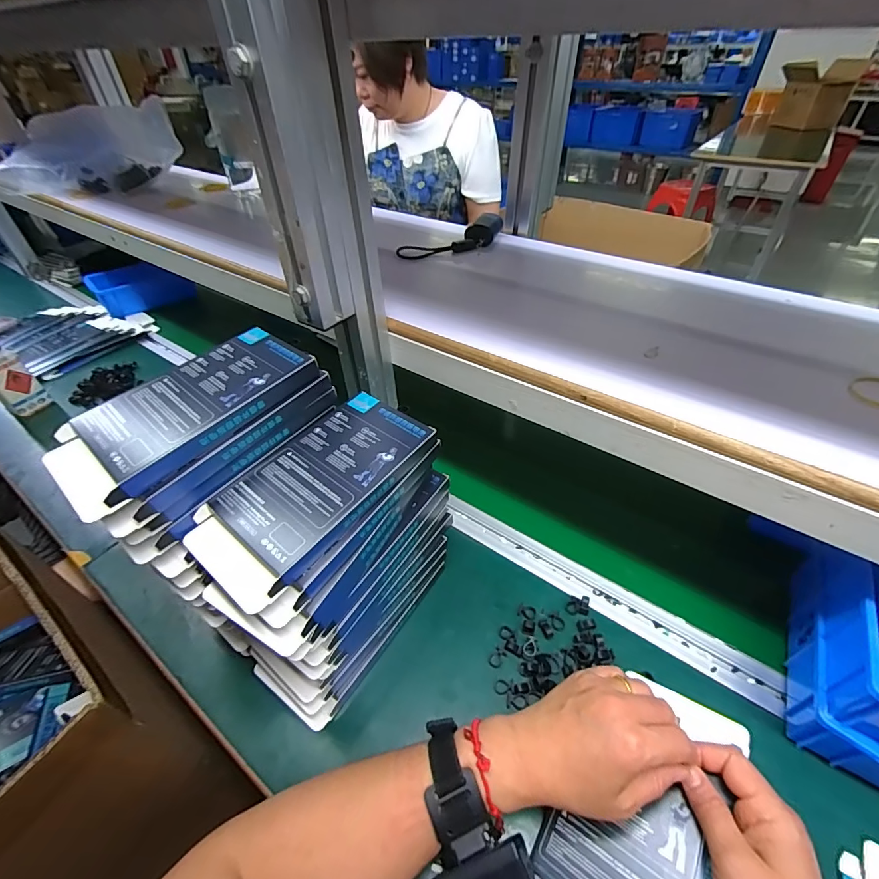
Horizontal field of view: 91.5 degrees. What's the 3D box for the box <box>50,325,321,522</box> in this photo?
[{"bbox_3d":[-0.200,-0.025,0.340,0.094,0.020,0.191,33,59,26],"label":"box"}]

